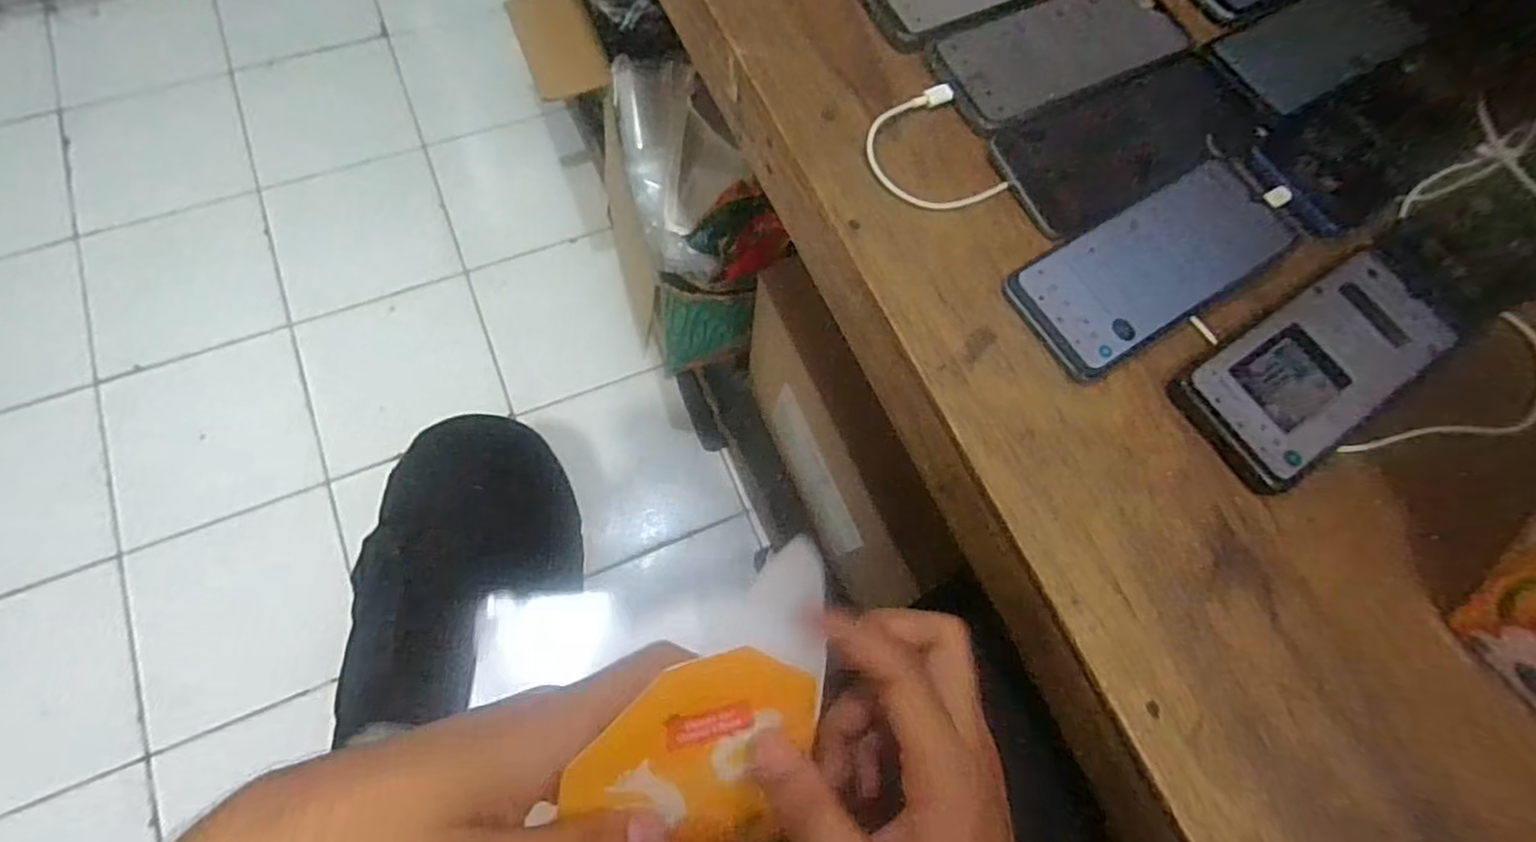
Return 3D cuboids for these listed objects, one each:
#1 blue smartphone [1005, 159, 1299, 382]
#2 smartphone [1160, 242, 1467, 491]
[{"bbox_3d":[0.225,-0.095,0.397,0.177,0.009,0.073,-32,74,-11],"label":"blue smartphone"},{"bbox_3d":[0.310,-0.036,0.386,0.182,0.017,0.075,-33,74,-11],"label":"smartphone"}]

